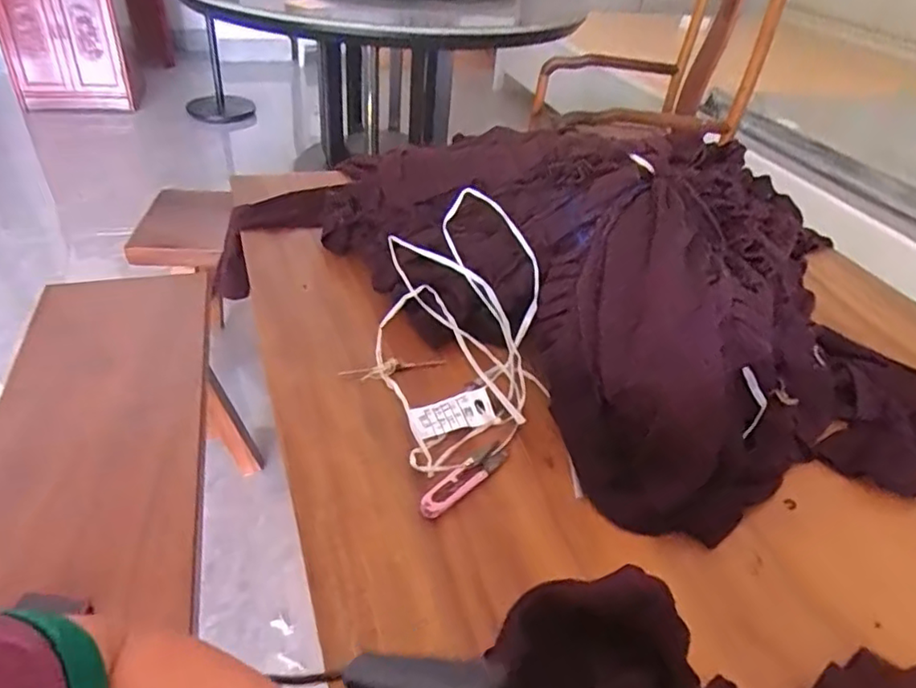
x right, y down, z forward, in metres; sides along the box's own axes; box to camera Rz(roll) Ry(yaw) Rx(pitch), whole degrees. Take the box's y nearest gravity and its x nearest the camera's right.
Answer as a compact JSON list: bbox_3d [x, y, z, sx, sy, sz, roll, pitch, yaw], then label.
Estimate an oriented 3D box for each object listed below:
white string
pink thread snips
[{"bbox_3d":[-0.003,-0.022,0.552,0.150,0.121,0.245,6,39,-2],"label":"white string"},{"bbox_3d":[0.005,0.106,0.491,0.025,0.012,0.096,33,45,28],"label":"pink thread snips"}]

